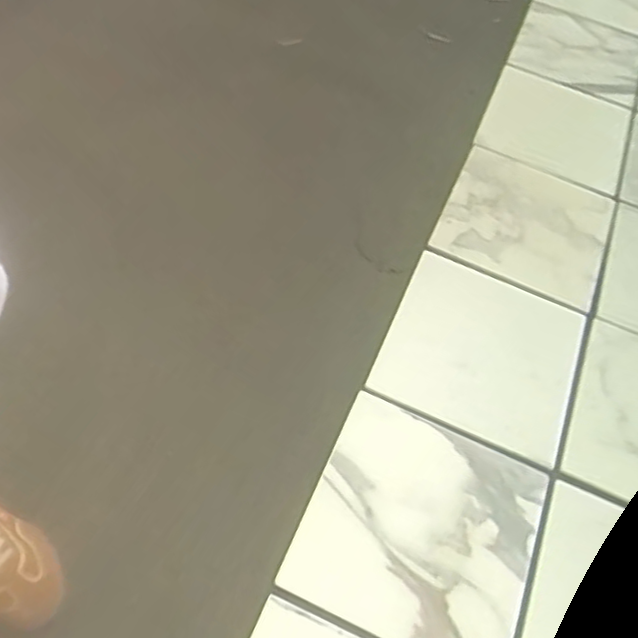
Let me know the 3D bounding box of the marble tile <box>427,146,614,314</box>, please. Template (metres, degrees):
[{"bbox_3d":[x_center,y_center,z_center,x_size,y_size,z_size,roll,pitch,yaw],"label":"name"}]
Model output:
[{"bbox_3d":[0.369,-0.179,1.134,0.284,0.015,0.276,21,57,10],"label":"marble tile"}]

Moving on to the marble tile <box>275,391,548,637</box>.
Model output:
[{"bbox_3d":[0.133,0.274,0.837,0.288,0.005,0.286,22,57,10],"label":"marble tile"}]

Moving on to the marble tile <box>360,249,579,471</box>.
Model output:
[{"bbox_3d":[0.251,0.046,0.988,0.280,0.014,0.284,21,57,10],"label":"marble tile"}]

